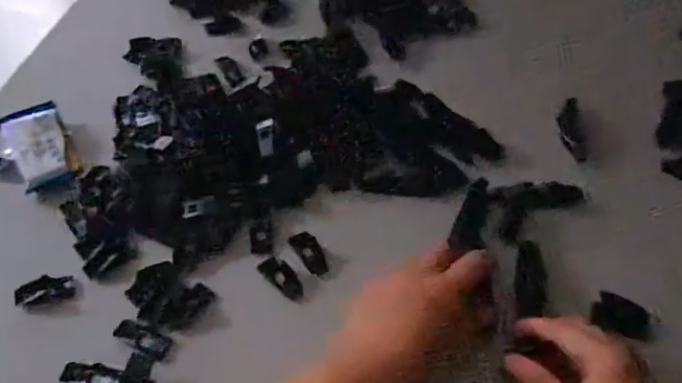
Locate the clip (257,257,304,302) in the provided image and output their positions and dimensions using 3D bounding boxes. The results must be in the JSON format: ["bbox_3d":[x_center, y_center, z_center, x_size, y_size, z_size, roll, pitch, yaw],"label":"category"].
[{"bbox_3d":[-0.044,0.066,0.431,0.041,0.007,0.018,34,59,21],"label":"clip"}]

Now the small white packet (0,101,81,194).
[{"bbox_3d":[-0.255,-0.042,0.476,0.047,0.016,0.084,-28,59,-21],"label":"small white packet"}]

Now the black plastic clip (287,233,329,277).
[{"bbox_3d":[-0.024,0.048,0.442,0.018,0.008,0.039,-31,60,-23],"label":"black plastic clip"}]

